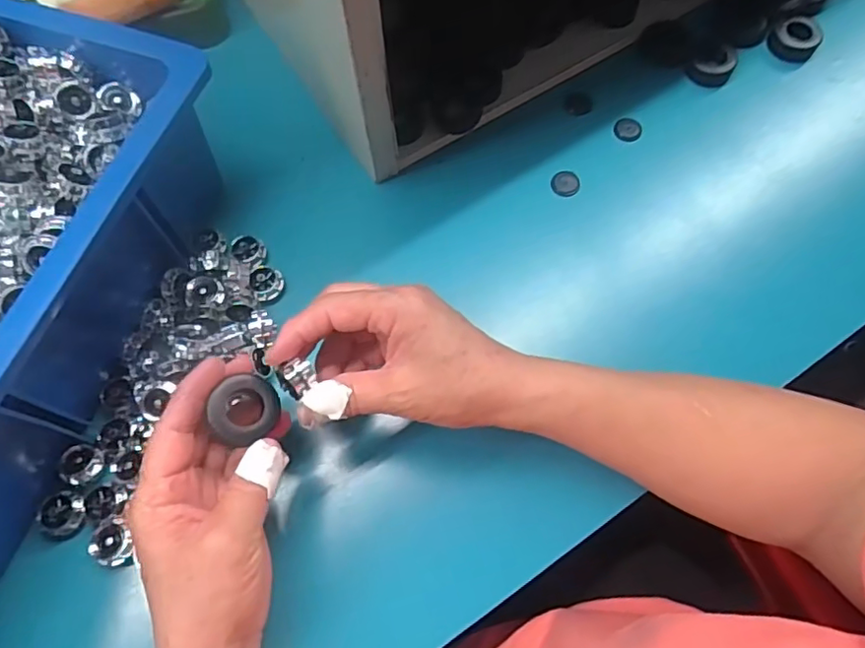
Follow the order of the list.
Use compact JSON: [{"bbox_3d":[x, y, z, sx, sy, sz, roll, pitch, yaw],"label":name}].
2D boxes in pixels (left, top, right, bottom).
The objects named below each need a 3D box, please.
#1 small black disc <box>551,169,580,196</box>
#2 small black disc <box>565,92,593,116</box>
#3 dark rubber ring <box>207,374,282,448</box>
[{"bbox_3d":[0.100,-0.105,0.441,0.021,0.004,0.018,26,100,18],"label":"small black disc"},{"bbox_3d":[0.119,-0.181,0.480,0.023,0.004,0.023,1,70,-1],"label":"small black disc"},{"bbox_3d":[-0.101,0.046,0.317,0.035,0.012,0.035,8,75,-32],"label":"dark rubber ring"}]

